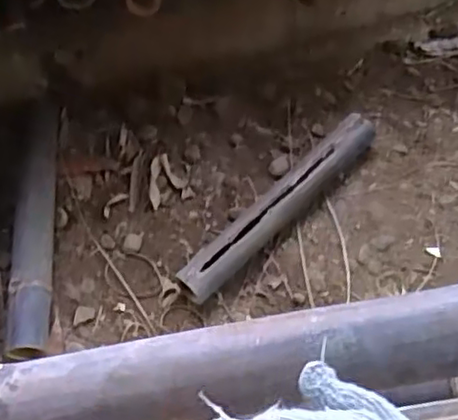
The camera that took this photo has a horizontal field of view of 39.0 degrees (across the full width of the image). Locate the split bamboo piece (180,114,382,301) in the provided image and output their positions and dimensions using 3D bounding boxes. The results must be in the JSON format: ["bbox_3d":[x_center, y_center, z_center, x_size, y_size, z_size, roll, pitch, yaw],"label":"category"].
[{"bbox_3d":[0.086,-0.012,1.091,0.439,0.065,0.067,-41,64,-21],"label":"split bamboo piece"}]

